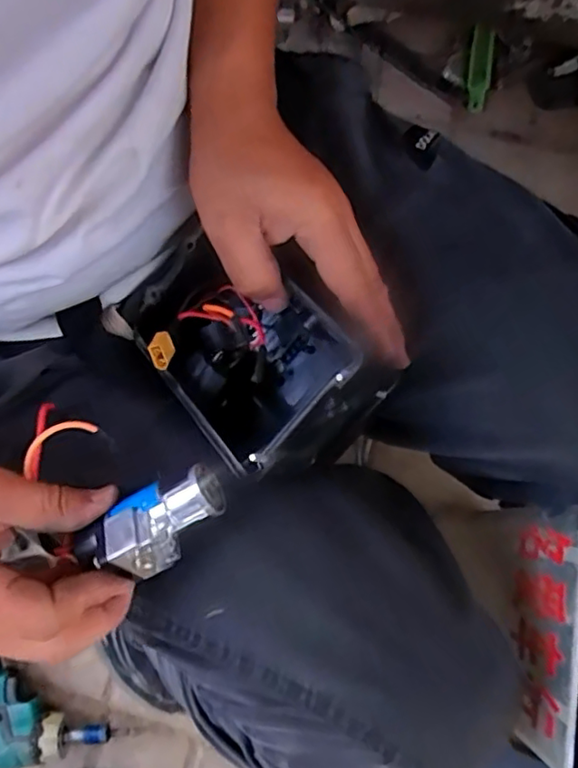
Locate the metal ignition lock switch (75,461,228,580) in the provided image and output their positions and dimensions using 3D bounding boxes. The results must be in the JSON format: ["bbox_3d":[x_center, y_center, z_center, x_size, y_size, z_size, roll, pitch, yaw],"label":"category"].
[{"bbox_3d":[-0.065,0.069,0.289,0.072,0.025,0.036,-31,76,-3],"label":"metal ignition lock switch"}]

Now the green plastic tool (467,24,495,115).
[{"bbox_3d":[0.261,-0.433,0.833,0.027,0.021,0.133,8,75,5],"label":"green plastic tool"}]

